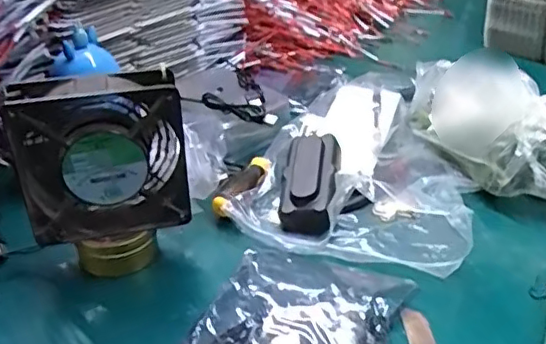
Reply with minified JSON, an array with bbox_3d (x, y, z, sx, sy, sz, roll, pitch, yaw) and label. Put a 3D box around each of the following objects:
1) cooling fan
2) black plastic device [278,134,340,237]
[{"bbox_3d":[-0.129,-0.011,0.447,0.122,0.119,0.045,-11,33,-13],"label":"cooling fan"},{"bbox_3d":[0.033,0.006,0.529,0.049,0.028,0.111,2,49,9],"label":"black plastic device"}]

